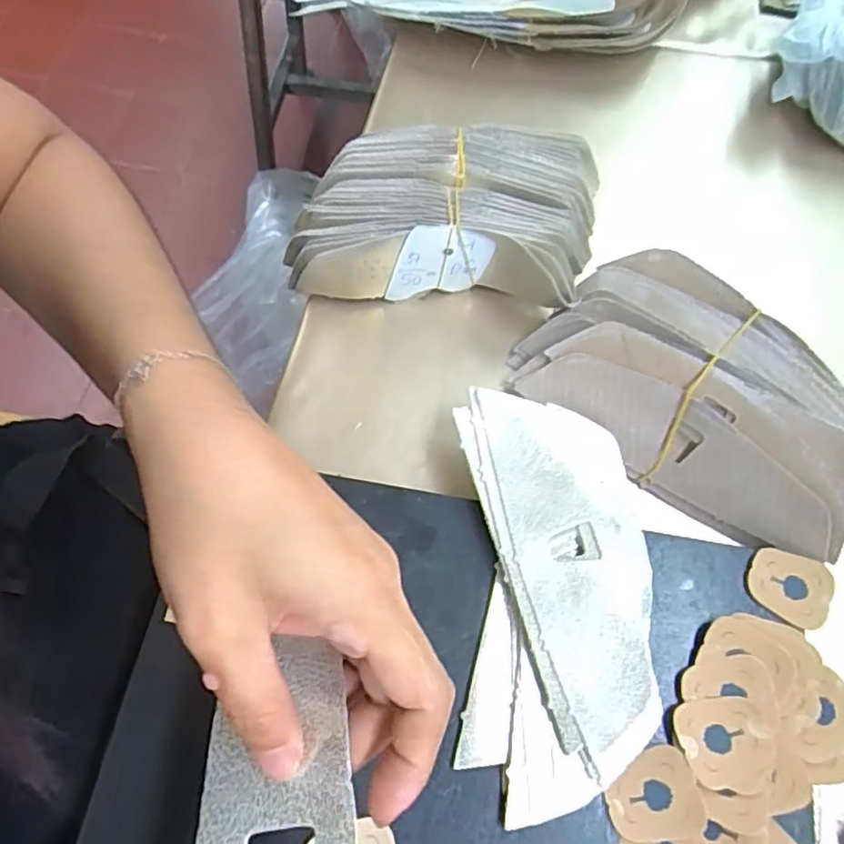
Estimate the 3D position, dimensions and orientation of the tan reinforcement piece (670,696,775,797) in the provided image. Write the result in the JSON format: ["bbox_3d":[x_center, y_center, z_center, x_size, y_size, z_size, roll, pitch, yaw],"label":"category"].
[{"bbox_3d":[0.131,0.138,0.275,0.040,0.004,0.036,2,70,0],"label":"tan reinforcement piece"}]

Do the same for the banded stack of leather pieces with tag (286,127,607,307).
[{"bbox_3d":[0.017,-0.128,0.393,0.183,0.055,0.111,5,67,1],"label":"banded stack of leather pieces with tag"}]

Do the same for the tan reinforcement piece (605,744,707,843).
[{"bbox_3d":[0.097,0.158,0.272,0.038,0.004,0.034,-12,65,5],"label":"tan reinforcement piece"}]

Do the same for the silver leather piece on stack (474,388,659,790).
[{"bbox_3d":[0.076,0.063,0.301,0.064,0.011,0.174,-11,70,-4],"label":"silver leather piece on stack"}]

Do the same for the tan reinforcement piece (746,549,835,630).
[{"bbox_3d":[0.177,0.078,0.309,0.037,0.004,0.033,24,71,8],"label":"tan reinforcement piece"}]

